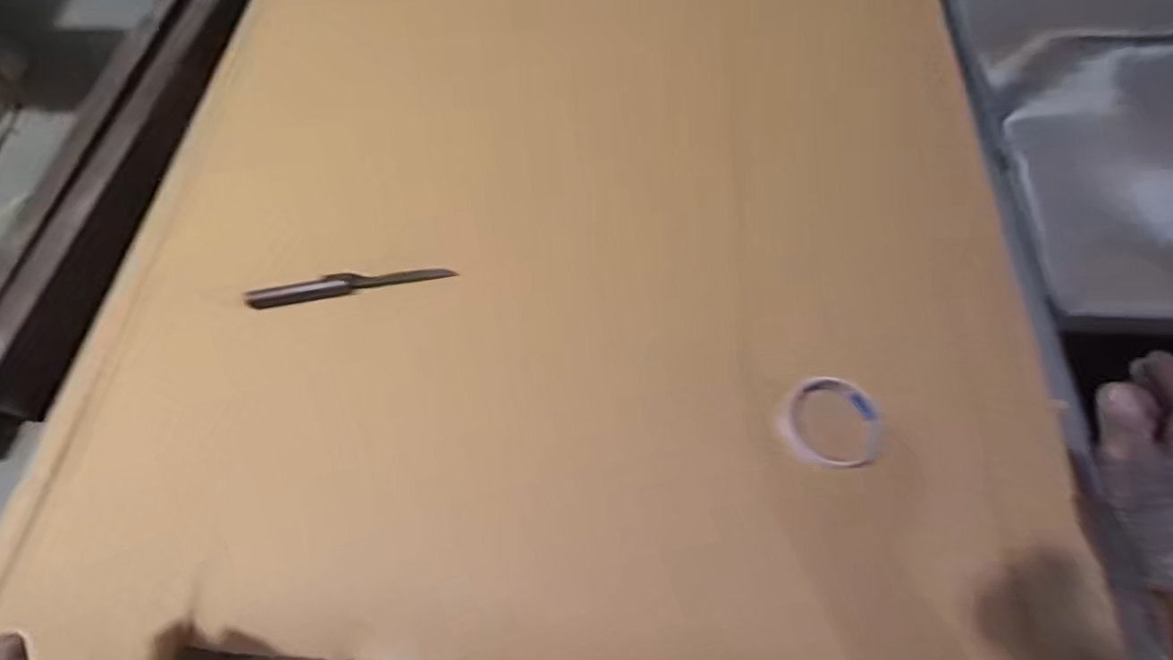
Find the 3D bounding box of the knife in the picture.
[{"bbox_3d":[-0.267,-0.052,0.660,0.226,0.015,0.025,-12,63,-4],"label":"knife"}]

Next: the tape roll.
[{"bbox_3d":[0.241,0.095,0.567,0.096,0.030,0.085,33,69,17],"label":"tape roll"}]

